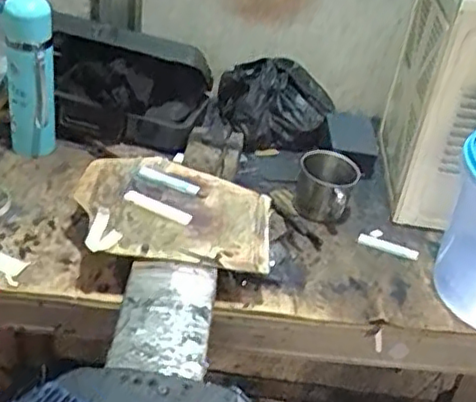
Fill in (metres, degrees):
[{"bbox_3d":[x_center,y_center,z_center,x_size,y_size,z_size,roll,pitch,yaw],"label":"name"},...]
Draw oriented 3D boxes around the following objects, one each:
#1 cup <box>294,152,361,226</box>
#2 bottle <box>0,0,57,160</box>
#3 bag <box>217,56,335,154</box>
[{"bbox_3d":[0.121,-0.018,0.921,0.081,0.086,0.081,5,35,-4],"label":"cup"},{"bbox_3d":[-0.287,-0.169,0.915,0.068,0.217,0.058,-5,37,-18],"label":"bottle"},{"bbox_3d":[0.063,-0.159,1.067,0.175,0.104,0.117,0,36,-12],"label":"bag"}]

